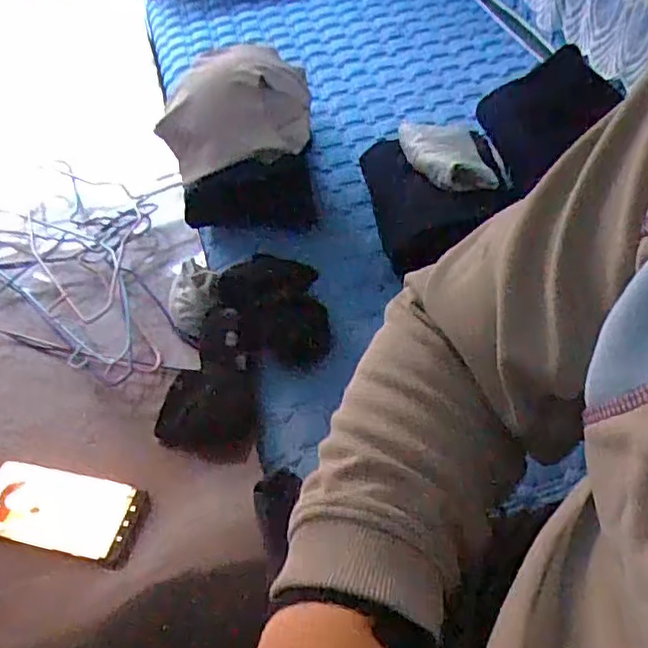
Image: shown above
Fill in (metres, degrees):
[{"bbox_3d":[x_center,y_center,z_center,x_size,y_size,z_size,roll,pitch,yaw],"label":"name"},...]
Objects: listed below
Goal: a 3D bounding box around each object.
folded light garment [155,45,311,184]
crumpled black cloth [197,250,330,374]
[{"bbox_3d":[-0.114,-0.272,0.821,0.191,0.094,0.166,-7,49,1],"label":"folded light garment"},{"bbox_3d":[-0.067,-0.017,0.717,0.144,0.039,0.154,-3,49,4],"label":"crumpled black cloth"}]

